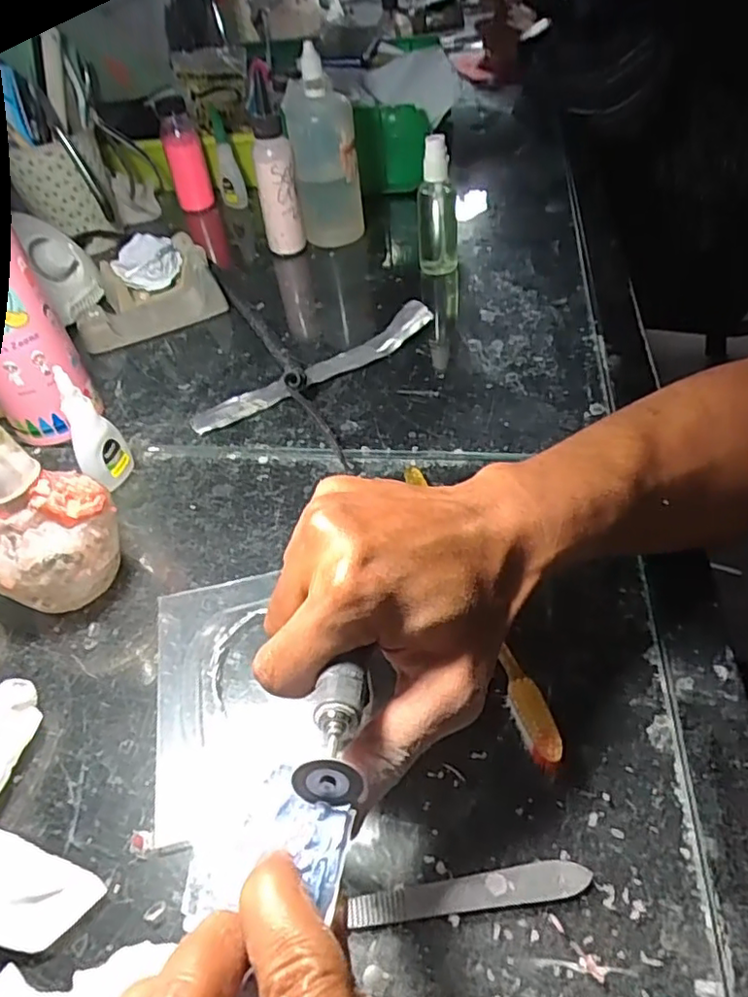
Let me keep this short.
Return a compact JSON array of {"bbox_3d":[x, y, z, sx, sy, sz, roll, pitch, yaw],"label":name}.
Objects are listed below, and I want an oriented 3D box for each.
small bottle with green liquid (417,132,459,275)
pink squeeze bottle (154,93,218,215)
[{"bbox_3d":[0.055,-0.250,0.542,0.034,0.112,0.033,-2,47,5],"label":"small bottle with green liquid"},{"bbox_3d":[-0.212,-0.384,0.705,0.042,0.102,0.047,-17,47,-9],"label":"pink squeeze bottle"}]

